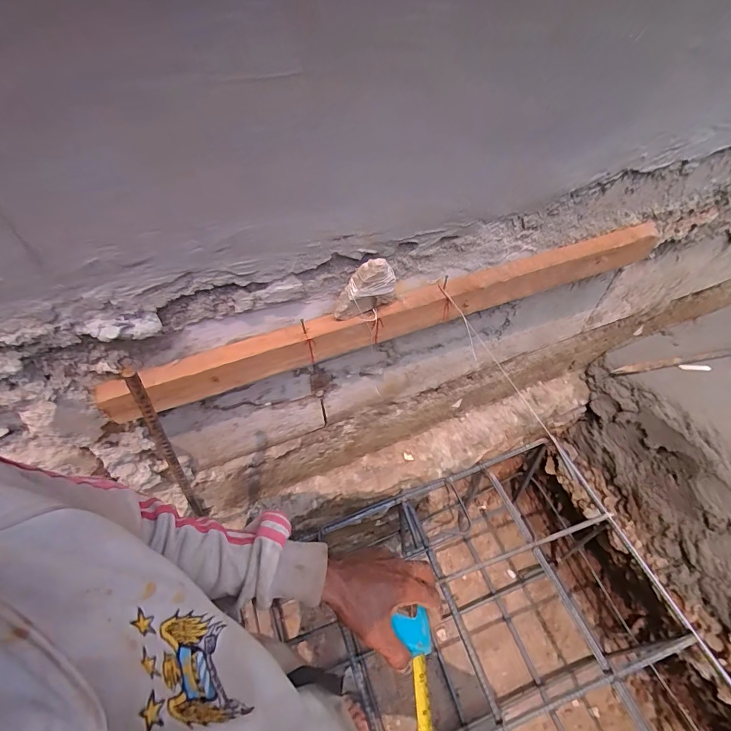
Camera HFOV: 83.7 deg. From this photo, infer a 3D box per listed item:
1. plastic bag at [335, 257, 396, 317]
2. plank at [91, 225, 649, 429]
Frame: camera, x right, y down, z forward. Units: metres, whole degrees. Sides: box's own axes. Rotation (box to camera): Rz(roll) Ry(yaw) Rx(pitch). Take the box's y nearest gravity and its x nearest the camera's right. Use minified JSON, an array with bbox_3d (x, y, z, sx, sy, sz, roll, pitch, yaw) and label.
[{"bbox_3d":[-0.001,-0.100,0.519,0.077,0.070,0.020,-8,51,-4],"label":"plastic bag"},{"bbox_3d":[0.068,-0.078,0.589,0.830,0.065,0.034,-19,53,-11],"label":"plank"}]

